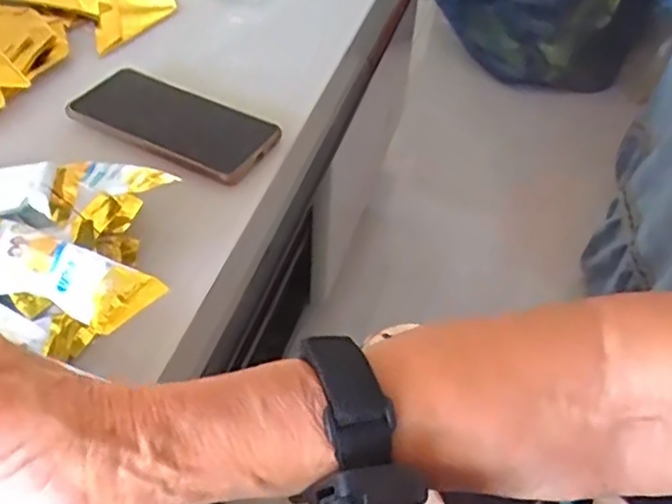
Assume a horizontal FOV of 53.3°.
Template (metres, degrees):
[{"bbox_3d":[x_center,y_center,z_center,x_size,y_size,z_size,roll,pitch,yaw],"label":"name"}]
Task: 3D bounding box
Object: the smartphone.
[{"bbox_3d":[-0.130,-0.106,0.541,0.163,0.007,0.076,25,52,16],"label":"smartphone"}]

